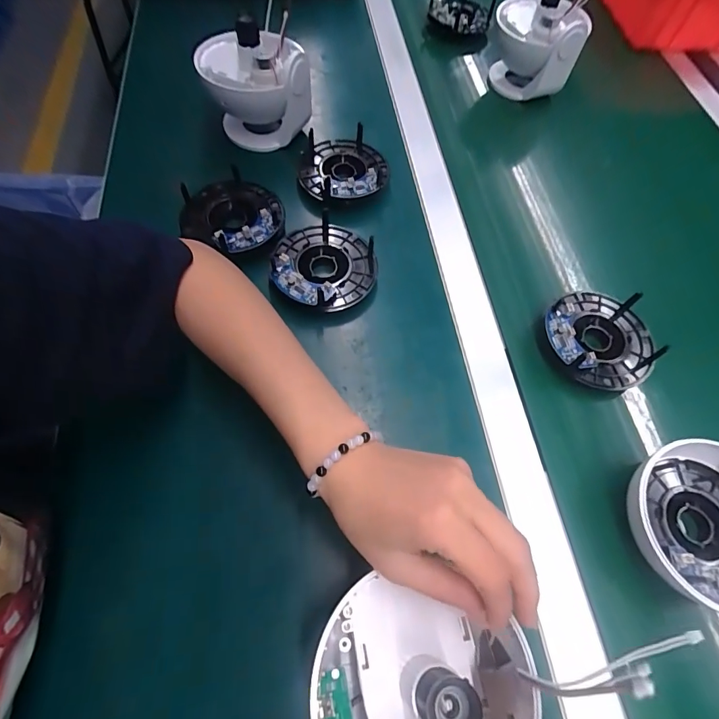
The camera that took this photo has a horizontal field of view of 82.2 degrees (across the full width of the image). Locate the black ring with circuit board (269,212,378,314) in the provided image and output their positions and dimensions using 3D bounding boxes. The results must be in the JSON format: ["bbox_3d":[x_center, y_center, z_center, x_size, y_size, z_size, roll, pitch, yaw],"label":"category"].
[{"bbox_3d":[-0.034,-0.090,0.411,0.098,0.034,0.103,1,66,-3],"label":"black ring with circuit board"}]

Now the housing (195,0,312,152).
[{"bbox_3d":[-0.120,-0.313,0.483,0.113,0.105,0.113,-8,66,-7],"label":"housing"}]

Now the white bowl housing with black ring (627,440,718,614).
[{"bbox_3d":[0.265,0.126,0.314,0.108,0.040,0.115,1,66,-3],"label":"white bowl housing with black ring"}]

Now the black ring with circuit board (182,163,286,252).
[{"bbox_3d":[-0.131,-0.151,0.426,0.105,0.028,0.094,37,69,12],"label":"black ring with circuit board"}]

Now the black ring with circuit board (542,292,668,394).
[{"bbox_3d":[0.228,-0.020,0.389,0.100,0.033,0.098,1,66,-3],"label":"black ring with circuit board"}]

